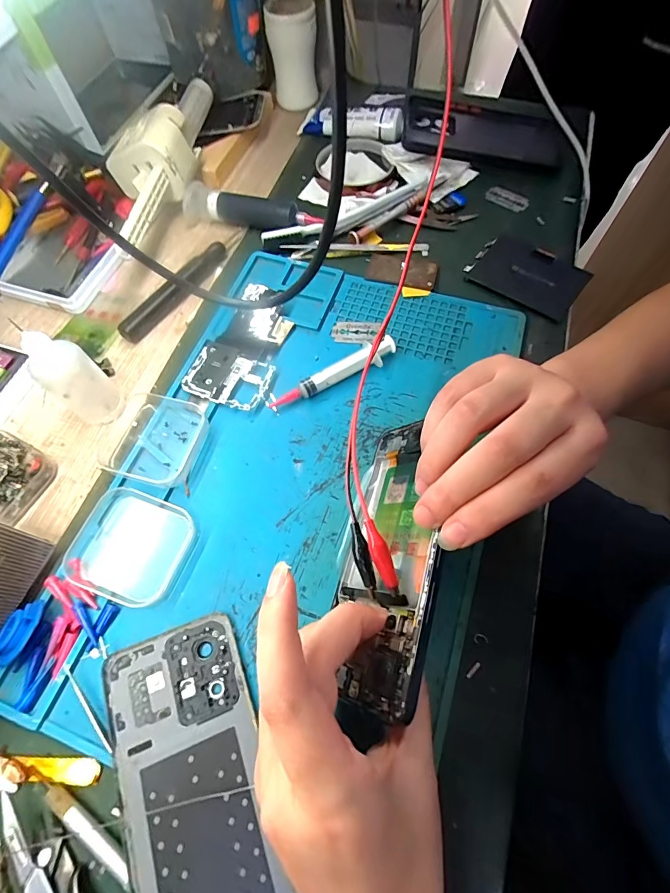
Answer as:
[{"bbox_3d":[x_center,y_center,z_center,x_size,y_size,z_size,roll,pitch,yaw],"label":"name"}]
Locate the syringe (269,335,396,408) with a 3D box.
[{"bbox_3d":[-0.001,-0.056,0.306,0.103,0.015,0.019,-22,66,-9],"label":"syringe"}]

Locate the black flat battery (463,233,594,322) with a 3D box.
[{"bbox_3d":[0.168,-0.151,0.352,0.091,0.008,0.065,35,70,16],"label":"black flat battery"}]

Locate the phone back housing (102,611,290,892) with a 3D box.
[{"bbox_3d":[-0.069,0.173,0.204,0.070,0.009,0.156,-21,66,-9],"label":"phone back housing"}]

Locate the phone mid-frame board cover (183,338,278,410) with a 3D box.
[{"bbox_3d":[-0.082,-0.055,0.313,0.065,0.005,0.048,22,67,11],"label":"phone mid-frame board cover"}]

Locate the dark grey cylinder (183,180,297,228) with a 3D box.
[{"bbox_3d":[-0.088,-0.233,0.391,0.111,0.025,0.032,12,65,7],"label":"dark grey cylinder"}]

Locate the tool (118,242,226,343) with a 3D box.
[{"bbox_3d":[-0.141,-0.141,0.362,0.016,0.015,0.125,30,69,14],"label":"tool"}]

